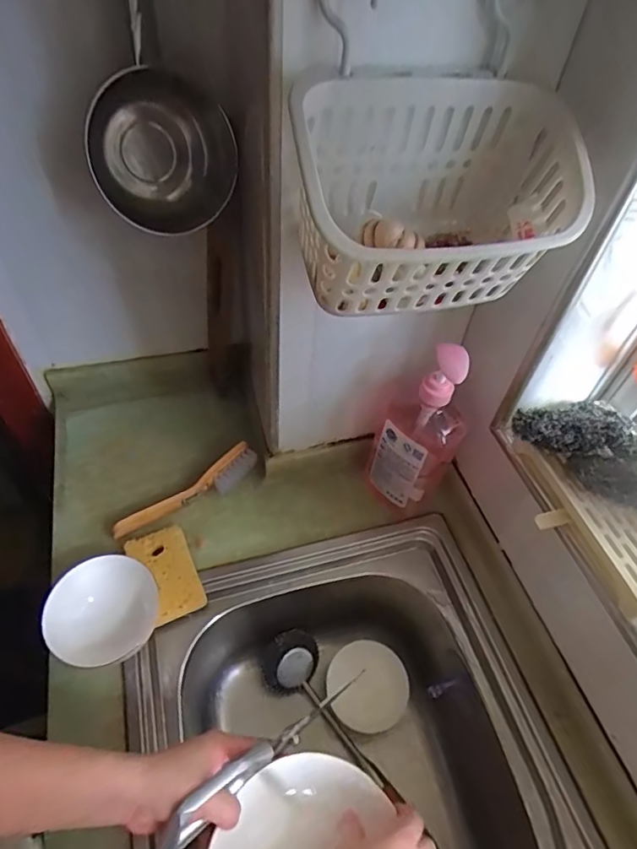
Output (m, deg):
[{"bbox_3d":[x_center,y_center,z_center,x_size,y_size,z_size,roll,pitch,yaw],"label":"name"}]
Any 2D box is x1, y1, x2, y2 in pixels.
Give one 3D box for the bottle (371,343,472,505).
[{"bbox_3d":[0.119,0.009,0.599,0.090,0.241,0.047,25,53,15],"label":"bottle"}]

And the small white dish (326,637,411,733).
[{"bbox_3d":[0.068,0.362,0.705,0.108,0.008,0.110,-26,67,1],"label":"small white dish"}]

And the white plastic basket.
[{"bbox_3d":[0.092,-0.173,0.394,0.225,0.133,0.131,-10,52,-12],"label":"white plastic basket"}]

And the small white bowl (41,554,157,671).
[{"bbox_3d":[-0.240,0.205,0.562,0.112,0.049,0.107,2,50,-3],"label":"small white bowl"}]

